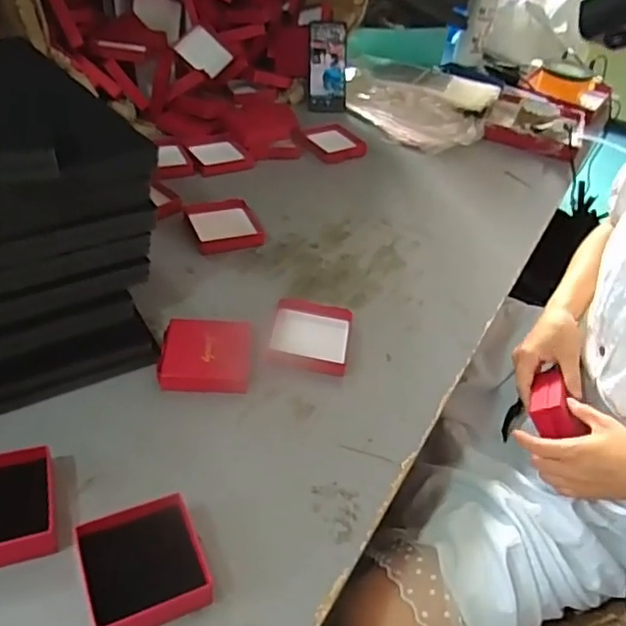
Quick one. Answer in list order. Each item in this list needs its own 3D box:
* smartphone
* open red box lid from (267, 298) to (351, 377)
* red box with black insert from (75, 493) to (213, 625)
[{"bbox_3d":[0.030,-0.500,1.222,0.080,0.171,0.016,-2,23,-3],"label":"smartphone"},{"bbox_3d":[-0.002,0.029,0.705,0.090,0.021,0.097,8,41,1],"label":"open red box lid"},{"bbox_3d":[-0.134,0.204,0.475,0.091,0.036,0.092,-14,45,-23],"label":"red box with black insert"}]

